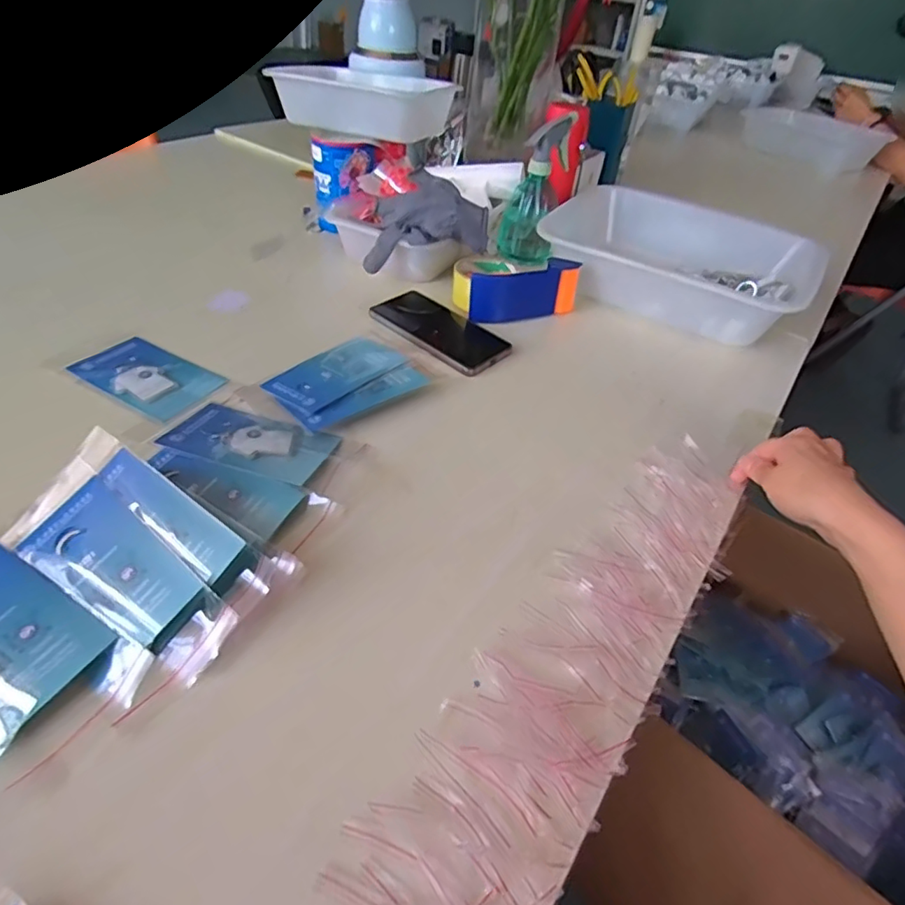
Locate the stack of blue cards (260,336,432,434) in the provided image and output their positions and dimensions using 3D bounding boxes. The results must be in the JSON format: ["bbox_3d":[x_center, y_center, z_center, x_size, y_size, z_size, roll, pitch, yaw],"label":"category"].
[{"bbox_3d":[-0.109,-0.075,0.557,0.141,0.010,0.110,-30,54,-32],"label":"stack of blue cards"}]

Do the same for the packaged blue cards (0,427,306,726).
[{"bbox_3d":[-0.215,0.069,0.372,0.191,0.016,0.106,26,65,20],"label":"packaged blue cards"}]

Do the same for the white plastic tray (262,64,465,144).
[{"bbox_3d":[-0.129,-0.509,0.795,0.233,0.068,0.134,17,44,10],"label":"white plastic tray"}]

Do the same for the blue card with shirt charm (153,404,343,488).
[{"bbox_3d":[-0.173,-0.011,0.476,0.135,0.010,0.072,15,44,10],"label":"blue card with shirt charm"}]

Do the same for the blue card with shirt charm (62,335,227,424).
[{"bbox_3d":[-0.301,-0.077,0.546,0.137,0.008,0.082,24,47,18],"label":"blue card with shirt charm"}]

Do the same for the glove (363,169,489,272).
[{"bbox_3d":[-0.032,-0.298,0.711,0.159,0.076,0.102,-1,44,-7],"label":"glove"}]

